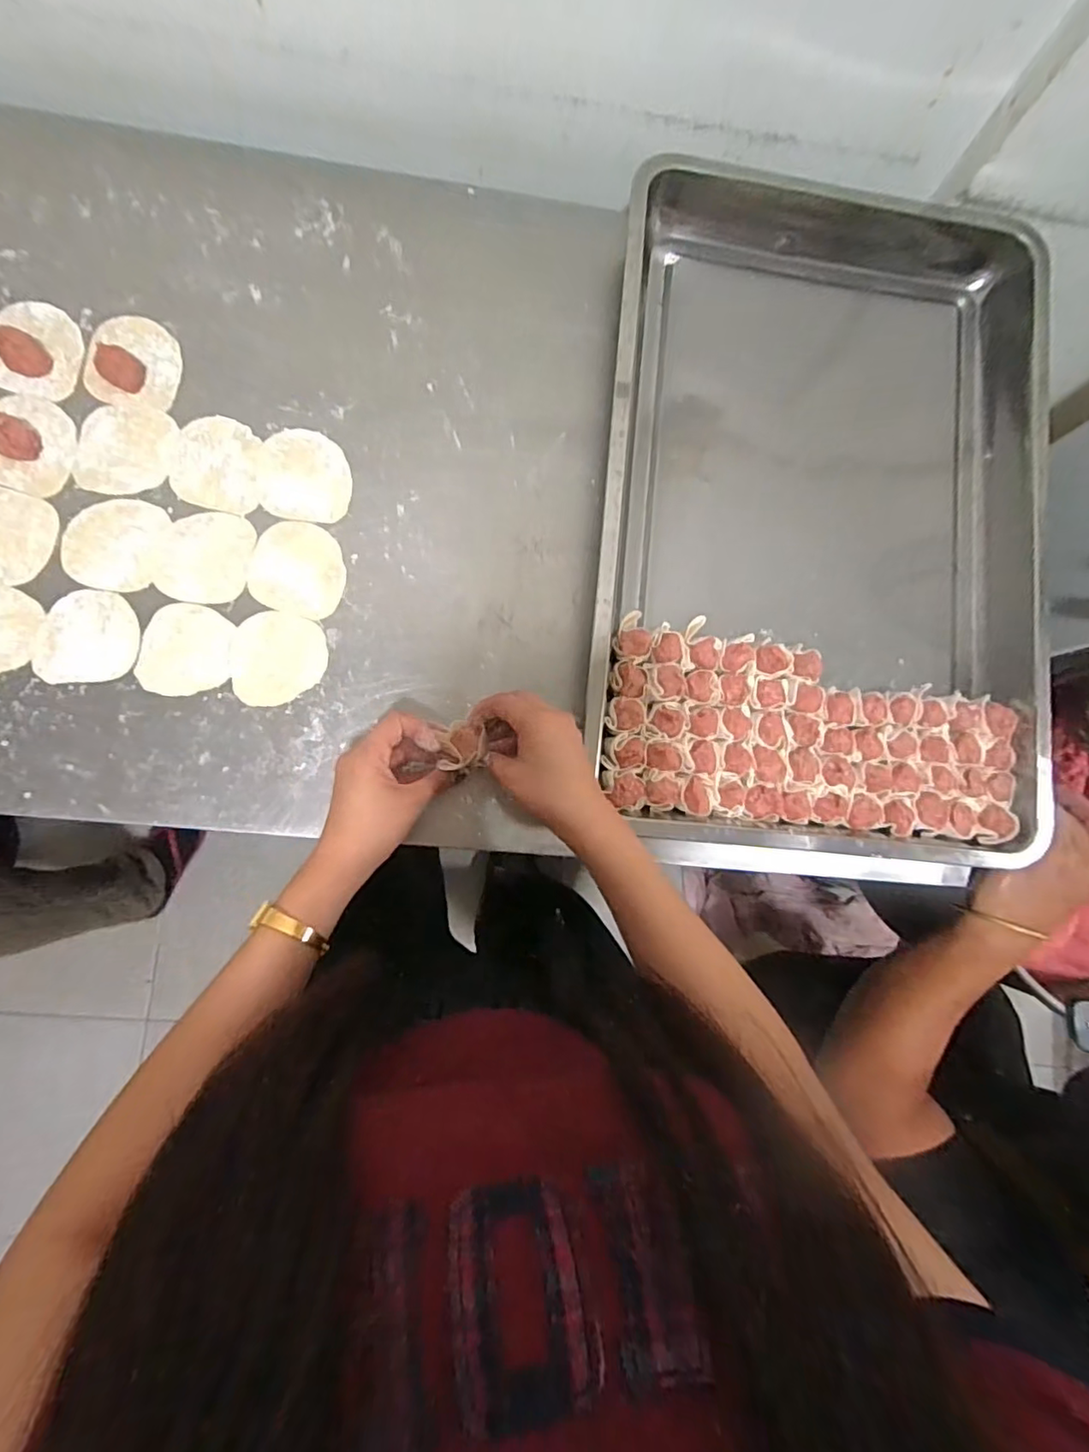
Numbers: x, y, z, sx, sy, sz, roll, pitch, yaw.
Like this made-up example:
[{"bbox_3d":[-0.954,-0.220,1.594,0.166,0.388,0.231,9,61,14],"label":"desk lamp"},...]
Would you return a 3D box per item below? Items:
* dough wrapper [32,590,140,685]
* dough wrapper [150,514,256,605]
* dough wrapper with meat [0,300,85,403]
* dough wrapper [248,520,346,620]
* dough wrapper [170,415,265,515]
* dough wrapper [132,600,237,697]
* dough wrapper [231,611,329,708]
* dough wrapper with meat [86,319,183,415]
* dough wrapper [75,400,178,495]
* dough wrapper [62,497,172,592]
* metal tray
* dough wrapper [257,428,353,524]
[{"bbox_3d":[-0.368,-0.072,0.475,0.076,0.004,0.073,-3,84,-7],"label":"dough wrapper"},{"bbox_3d":[-0.283,-0.141,0.492,0.072,0.004,0.078,11,83,-6],"label":"dough wrapper"},{"bbox_3d":[-0.424,-0.315,0.490,0.071,0.009,0.084,7,83,-6],"label":"dough wrapper with meat"},{"bbox_3d":[-0.207,-0.133,0.497,0.076,0.004,0.078,1,84,-7],"label":"dough wrapper"},{"bbox_3d":[-0.276,-0.223,0.501,0.072,0.004,0.080,9,83,-6],"label":"dough wrapper"},{"bbox_3d":[-0.292,-0.062,0.481,0.072,0.004,0.075,1,84,-7],"label":"dough wrapper"},{"bbox_3d":[-0.219,-0.055,0.487,0.073,0.004,0.076,3,84,-7],"label":"dough wrapper"},{"bbox_3d":[-0.346,-0.309,0.496,0.072,0.011,0.077,1,84,-7],"label":"dough wrapper with meat"},{"bbox_3d":[-0.351,-0.232,0.493,0.074,0.004,0.080,12,83,-6],"label":"dough wrapper"},{"bbox_3d":[-0.355,-0.151,0.485,0.072,0.004,0.077,11,83,-6],"label":"dough wrapper"},{"bbox_3d":[0.244,-0.193,0.526,0.390,0.059,0.623,7,83,-6],"label":"metal tray"},{"bbox_3d":[-0.205,-0.215,0.505,0.077,0.004,0.081,1,84,-7],"label":"dough wrapper"}]

